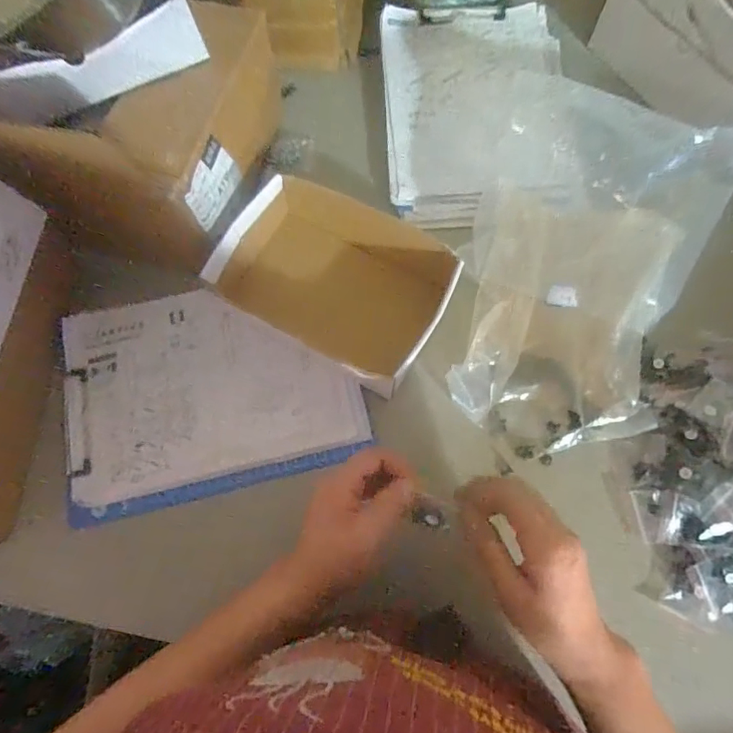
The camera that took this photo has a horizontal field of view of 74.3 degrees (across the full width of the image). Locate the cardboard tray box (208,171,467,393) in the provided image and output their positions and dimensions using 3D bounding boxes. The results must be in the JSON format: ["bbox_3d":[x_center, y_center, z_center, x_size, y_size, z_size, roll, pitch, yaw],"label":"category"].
[{"bbox_3d":[-0.027,-0.097,0.512,0.225,0.061,0.166,28,74,10],"label":"cardboard tray box"}]

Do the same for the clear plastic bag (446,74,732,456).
[{"bbox_3d":[0.207,-0.102,0.478,0.207,0.117,0.344,17,73,7],"label":"clear plastic bag"}]

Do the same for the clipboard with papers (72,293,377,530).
[{"bbox_3d":[-0.161,0.021,0.507,0.293,0.015,0.219,-12,72,-3],"label":"clipboard with papers"}]

